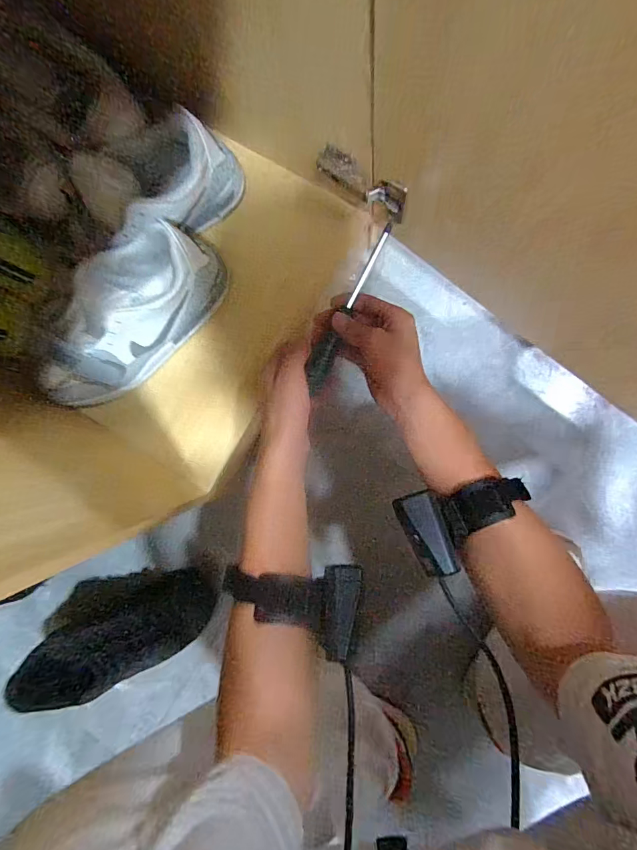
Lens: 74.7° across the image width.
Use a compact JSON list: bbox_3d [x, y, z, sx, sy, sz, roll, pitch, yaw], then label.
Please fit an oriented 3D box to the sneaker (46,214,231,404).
[{"bbox_3d":[-0.214,-0.115,0.468,0.085,0.107,0.238,44,95,4],"label":"sneaker"}]

